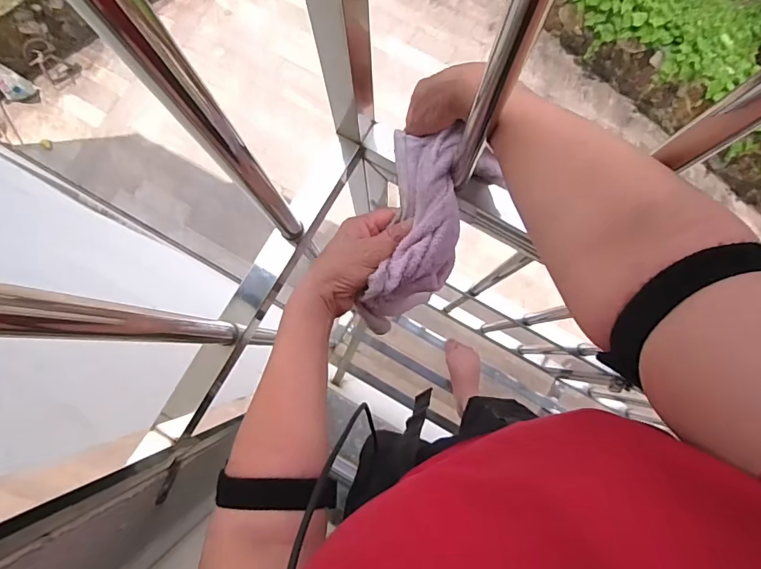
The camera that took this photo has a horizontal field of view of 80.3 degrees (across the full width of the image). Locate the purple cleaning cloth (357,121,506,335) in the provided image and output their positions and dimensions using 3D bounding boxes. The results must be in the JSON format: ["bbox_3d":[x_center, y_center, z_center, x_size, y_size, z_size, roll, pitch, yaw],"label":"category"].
[{"bbox_3d":[0.041,-0.047,0.445,0.102,0.075,0.201,18,90,3],"label":"purple cleaning cloth"}]

